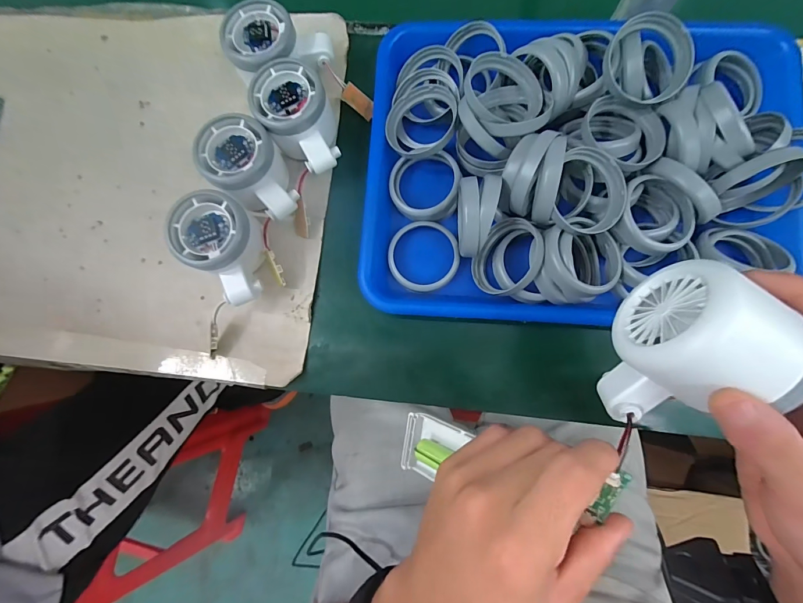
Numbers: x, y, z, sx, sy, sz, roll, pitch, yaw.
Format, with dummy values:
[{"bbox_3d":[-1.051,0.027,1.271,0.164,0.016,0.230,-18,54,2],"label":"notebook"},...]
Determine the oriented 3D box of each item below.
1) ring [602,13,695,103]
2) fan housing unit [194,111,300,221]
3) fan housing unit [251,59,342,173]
[{"bbox_3d":[0.175,-0.172,0.254,0.059,0.015,0.059,0,96,1],"label":"ring"},{"bbox_3d":[-0.117,-0.099,0.285,0.058,0.053,0.081,-32,80,-2],"label":"fan housing unit"},{"bbox_3d":[-0.083,-0.142,0.291,0.059,0.050,0.084,-20,80,0],"label":"fan housing unit"}]

